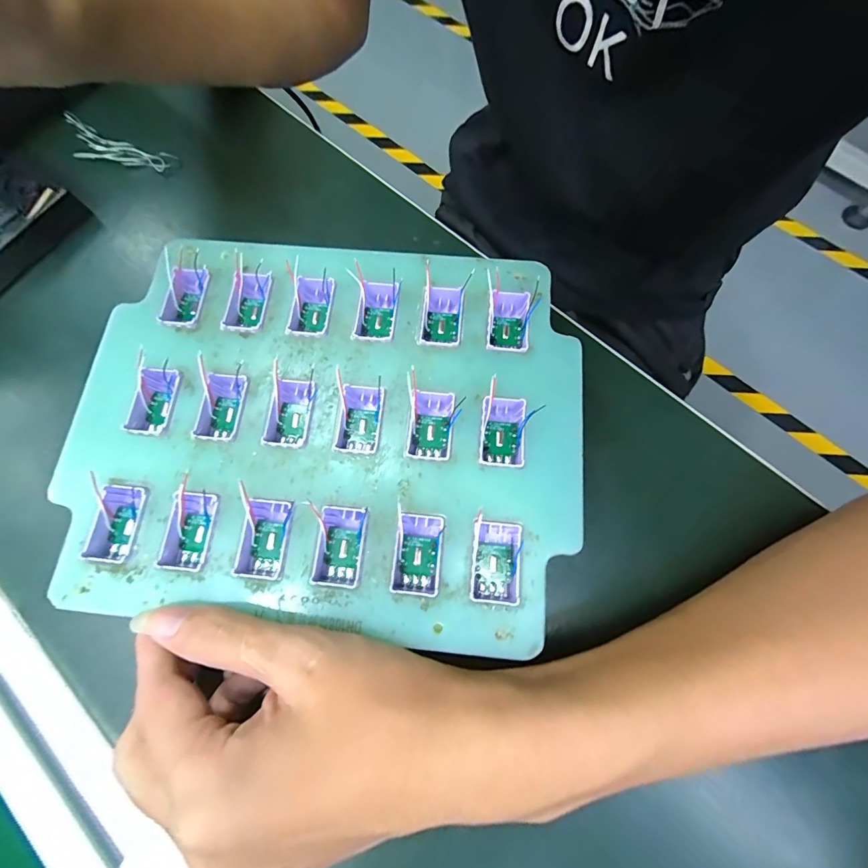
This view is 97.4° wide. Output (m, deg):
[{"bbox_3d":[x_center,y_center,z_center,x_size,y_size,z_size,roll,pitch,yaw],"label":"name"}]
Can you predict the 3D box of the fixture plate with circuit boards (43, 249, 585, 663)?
[{"bbox_3d":[-0.048,-0.009,0.176,0.221,0.013,0.175,5,75,3],"label":"fixture plate with circuit boards"}]

